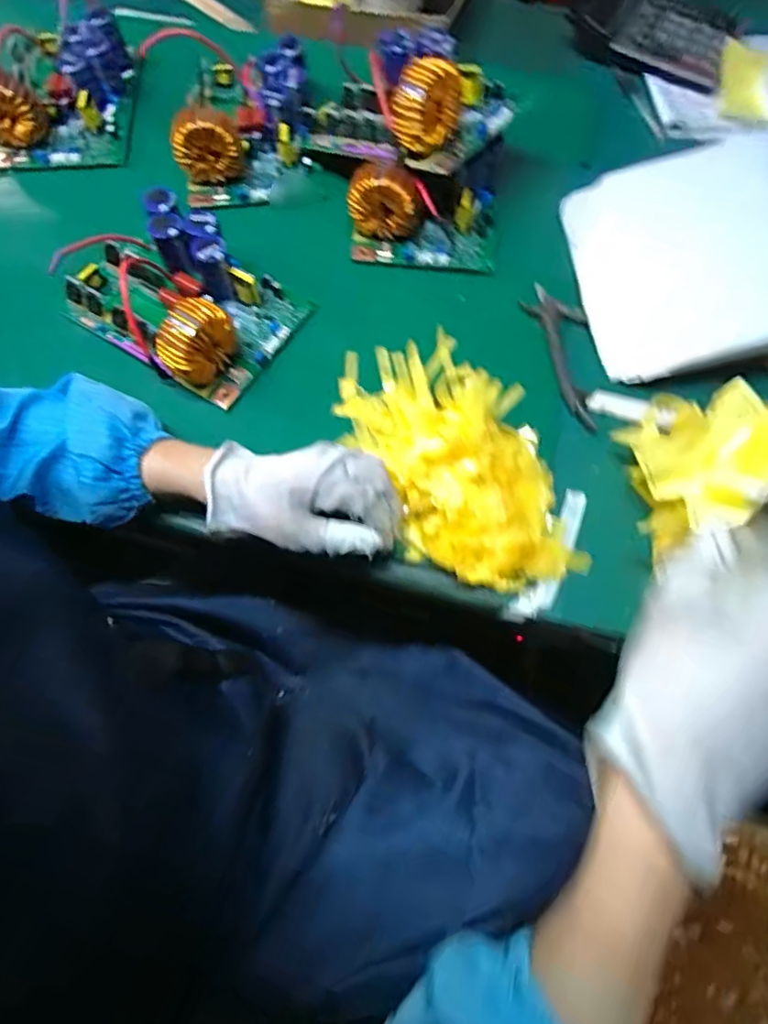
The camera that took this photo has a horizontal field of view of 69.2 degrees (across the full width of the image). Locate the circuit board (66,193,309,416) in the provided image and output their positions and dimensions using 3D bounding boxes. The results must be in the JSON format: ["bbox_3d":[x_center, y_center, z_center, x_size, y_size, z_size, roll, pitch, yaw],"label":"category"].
[{"bbox_3d":[-0.182,-0.195,0.489,0.192,0.060,0.133,31,72,11],"label":"circuit board"}]

